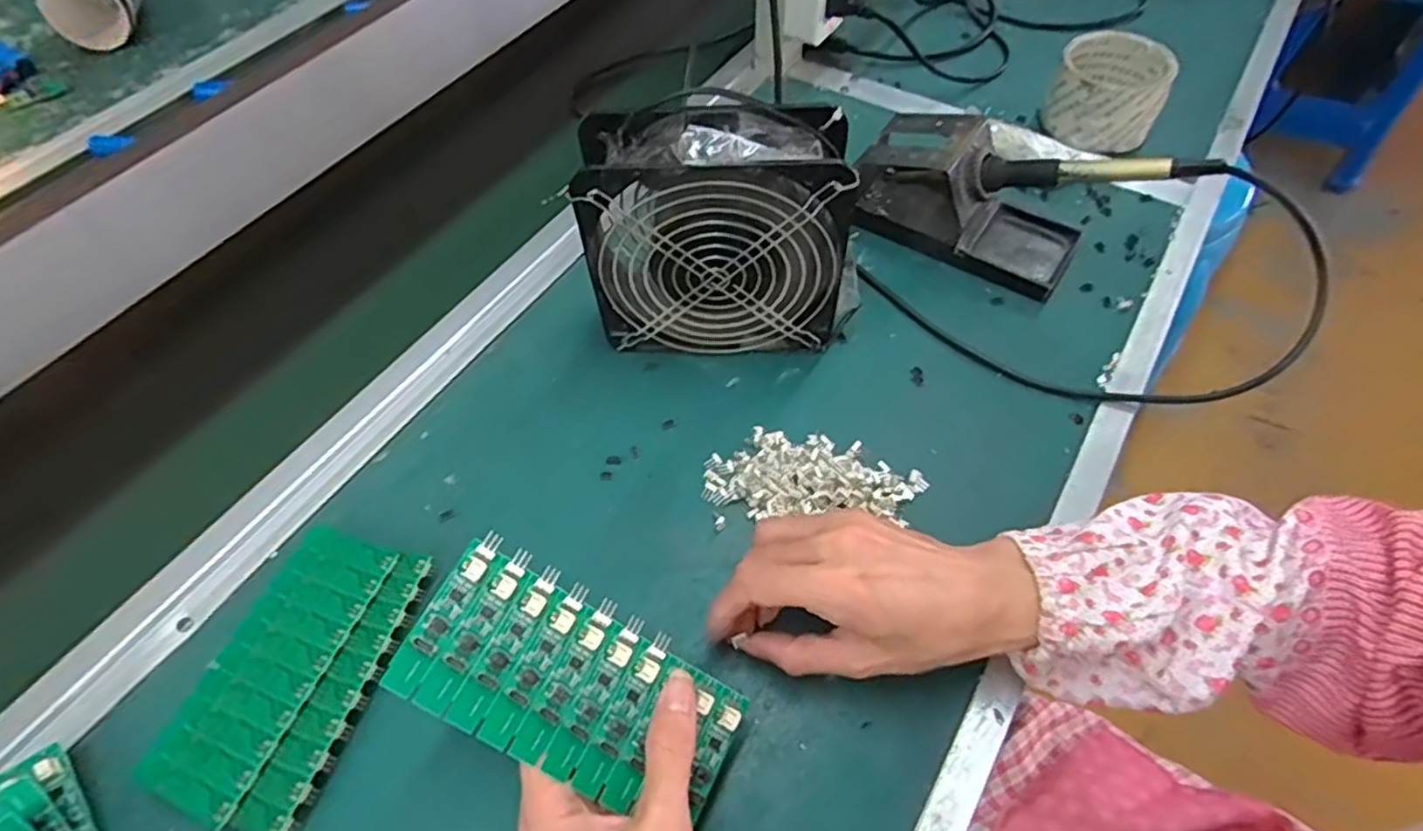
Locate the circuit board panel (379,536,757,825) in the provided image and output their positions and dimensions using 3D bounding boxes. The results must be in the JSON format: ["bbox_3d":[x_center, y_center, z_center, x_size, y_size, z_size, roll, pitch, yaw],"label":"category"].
[{"bbox_3d":[-0.053,0.111,0.285,0.136,0.004,0.066,33,67,-9],"label":"circuit board panel"}]

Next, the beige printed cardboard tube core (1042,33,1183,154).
[{"bbox_3d":[0.319,-0.259,0.561,0.084,0.059,0.084,23,61,16],"label":"beige printed cardboard tube core"}]

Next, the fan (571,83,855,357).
[{"bbox_3d":[0.008,-0.104,0.415,0.157,0.152,0.057,0,57,2],"label":"fan"}]

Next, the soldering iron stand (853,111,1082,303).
[{"bbox_3d":[0.181,-0.158,0.490,0.163,0.072,0.074,28,62,18],"label":"soldering iron stand"}]

